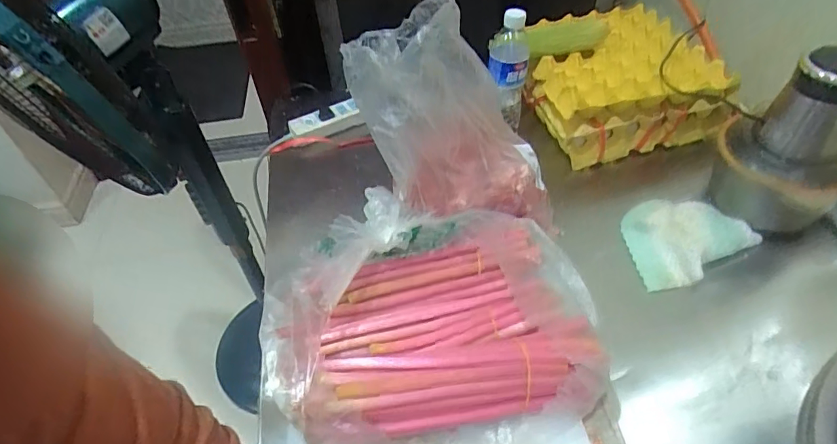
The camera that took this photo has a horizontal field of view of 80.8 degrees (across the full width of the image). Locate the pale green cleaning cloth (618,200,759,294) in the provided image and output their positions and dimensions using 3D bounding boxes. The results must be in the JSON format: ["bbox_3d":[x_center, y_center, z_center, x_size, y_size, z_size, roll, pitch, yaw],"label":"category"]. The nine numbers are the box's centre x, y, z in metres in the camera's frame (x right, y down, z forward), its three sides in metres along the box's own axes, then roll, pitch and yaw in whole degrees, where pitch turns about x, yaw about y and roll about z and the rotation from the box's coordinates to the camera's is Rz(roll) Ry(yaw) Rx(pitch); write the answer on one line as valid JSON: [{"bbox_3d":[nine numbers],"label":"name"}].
[{"bbox_3d":[0.362,0.020,0.690,0.155,0.065,0.133,-25,49,-18],"label":"pale green cleaning cloth"}]

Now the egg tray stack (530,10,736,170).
[{"bbox_3d":[0.335,-0.253,0.875,0.279,0.128,0.286,-12,46,-6],"label":"egg tray stack"}]

